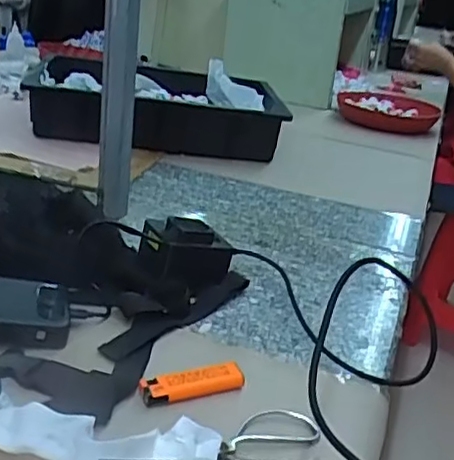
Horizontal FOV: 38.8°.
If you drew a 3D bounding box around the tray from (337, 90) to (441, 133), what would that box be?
[{"bbox_3d":[0.403,-0.291,1.585,0.225,0.059,0.193,0,23,-18],"label":"tray"}]

